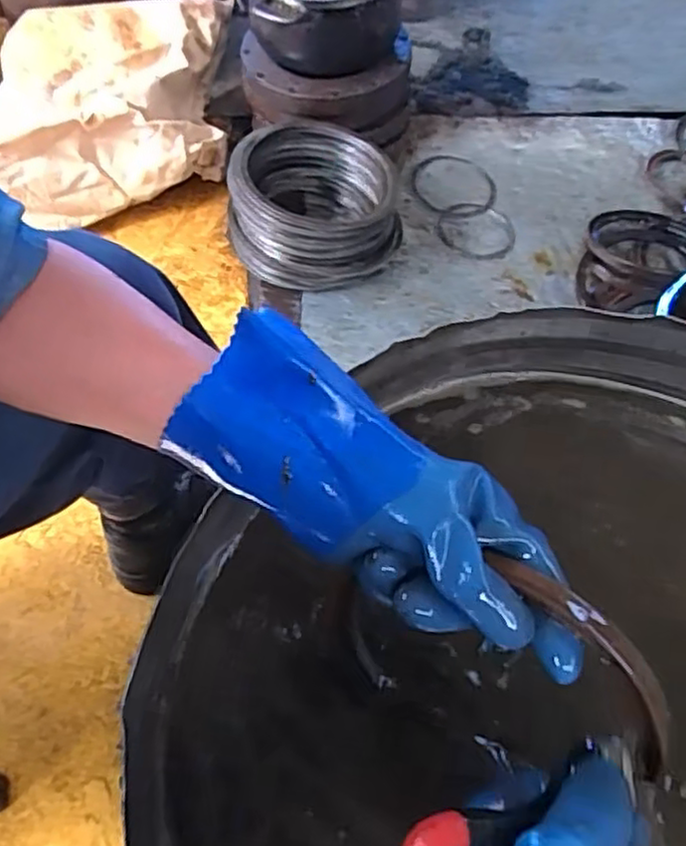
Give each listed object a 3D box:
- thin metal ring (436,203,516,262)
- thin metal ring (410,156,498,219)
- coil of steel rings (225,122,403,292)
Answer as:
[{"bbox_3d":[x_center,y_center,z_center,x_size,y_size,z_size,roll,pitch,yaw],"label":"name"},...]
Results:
[{"bbox_3d":[0.203,-0.289,1.063,0.121,0.008,0.107,20,68,3],"label":"thin metal ring"},{"bbox_3d":[0.176,-0.372,1.106,0.136,0.007,0.132,2,64,-3],"label":"thin metal ring"},{"bbox_3d":[-0.036,-0.296,0.961,0.220,0.142,0.207,2,59,-3],"label":"coil of steel rings"}]

